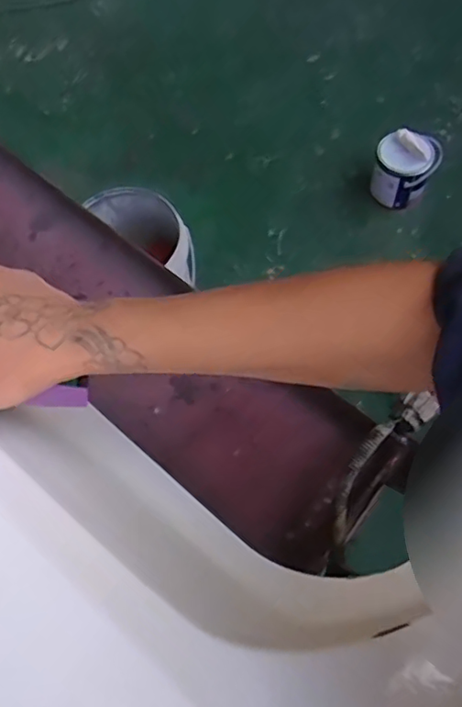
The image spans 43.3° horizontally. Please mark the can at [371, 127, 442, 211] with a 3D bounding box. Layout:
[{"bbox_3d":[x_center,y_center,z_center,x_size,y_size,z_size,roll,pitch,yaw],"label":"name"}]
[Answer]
[{"bbox_3d":[0.497,-0.528,1.679,0.184,0.201,0.157,15,65,11],"label":"can"}]

